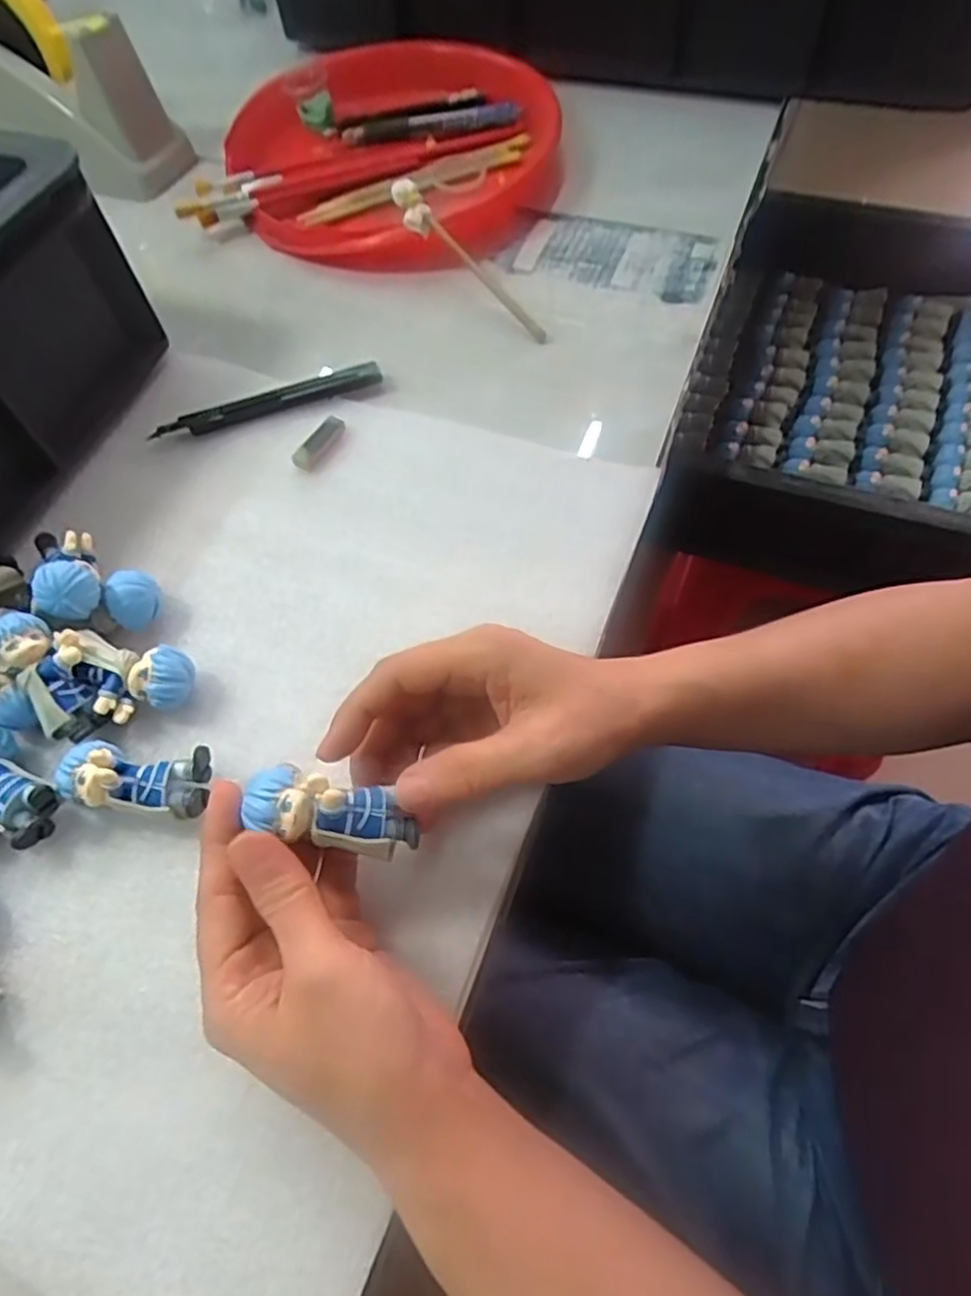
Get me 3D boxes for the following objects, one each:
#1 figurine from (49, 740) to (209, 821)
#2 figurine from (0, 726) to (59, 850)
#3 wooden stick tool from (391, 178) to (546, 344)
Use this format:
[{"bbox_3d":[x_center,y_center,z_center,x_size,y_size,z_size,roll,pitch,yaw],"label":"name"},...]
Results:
[{"bbox_3d":[-0.147,0.055,0.306,0.060,0.033,0.027,5,59,7],"label":"figurine"},{"bbox_3d":[-0.205,0.055,0.303,0.025,0.022,0.061,-40,77,-19],"label":"figurine"},{"bbox_3d":[-0.009,-0.245,0.459,0.014,0.024,0.138,-41,86,-19],"label":"wooden stick tool"}]

